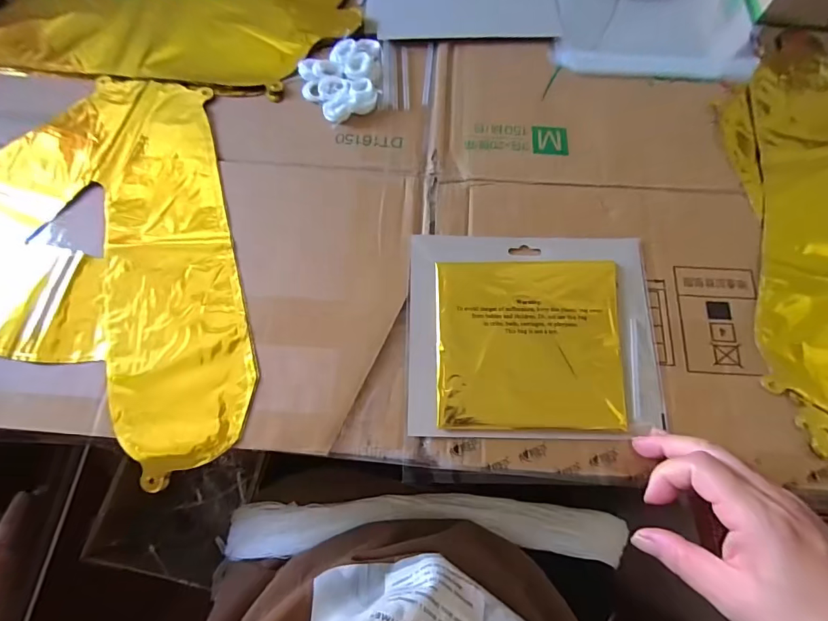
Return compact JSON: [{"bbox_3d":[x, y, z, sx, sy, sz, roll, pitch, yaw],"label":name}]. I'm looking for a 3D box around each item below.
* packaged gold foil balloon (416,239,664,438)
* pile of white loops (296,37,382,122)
[{"bbox_3d":[0.095,0.015,0.336,0.193,0.012,0.163,0,70,1],"label":"packaged gold foil balloon"},{"bbox_3d":[-0.063,-0.233,0.421,0.091,0.014,0.083,-32,73,-10],"label":"pile of white loops"}]

